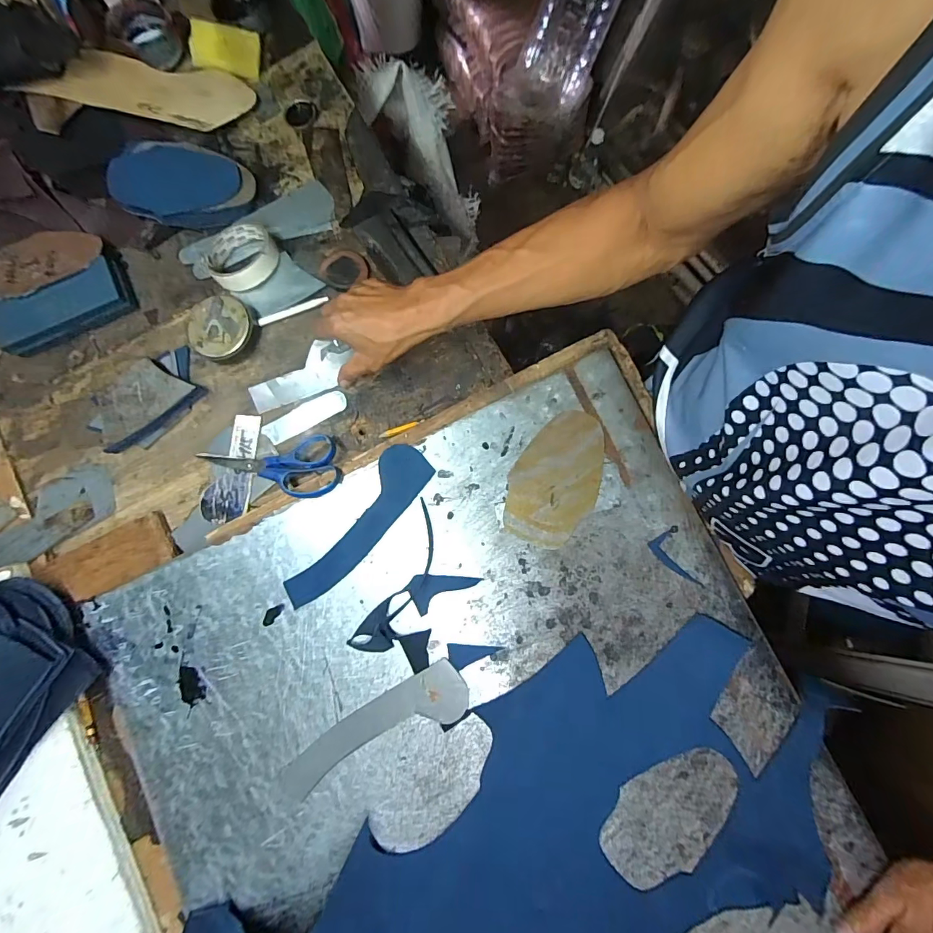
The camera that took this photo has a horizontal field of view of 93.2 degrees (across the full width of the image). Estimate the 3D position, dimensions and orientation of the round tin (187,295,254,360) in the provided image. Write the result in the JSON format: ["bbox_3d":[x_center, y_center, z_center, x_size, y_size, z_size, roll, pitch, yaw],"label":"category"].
[{"bbox_3d":[-0.287,-0.160,0.519,0.069,0.031,0.072,0,79,0],"label":"round tin"}]

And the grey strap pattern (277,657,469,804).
[{"bbox_3d":[-0.094,0.269,0.446,0.206,0.004,0.054,-30,81,-1],"label":"grey strap pattern"}]

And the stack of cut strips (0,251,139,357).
[{"bbox_3d":[-0.491,-0.197,0.534,0.157,0.025,0.061,-26,82,-6],"label":"stack of cut strips"}]

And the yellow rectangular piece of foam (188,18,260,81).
[{"bbox_3d":[-0.323,-0.558,0.589,0.085,0.006,0.054,5,99,-9],"label":"yellow rectangular piece of foam"}]

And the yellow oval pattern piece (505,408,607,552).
[{"bbox_3d":[0.095,0.011,0.463,0.087,0.010,0.143,24,80,5],"label":"yellow oval pattern piece"}]

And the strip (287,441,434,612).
[{"bbox_3d":[-0.116,0.065,0.473,0.052,0.005,0.202,39,87,-1],"label":"strip"}]

